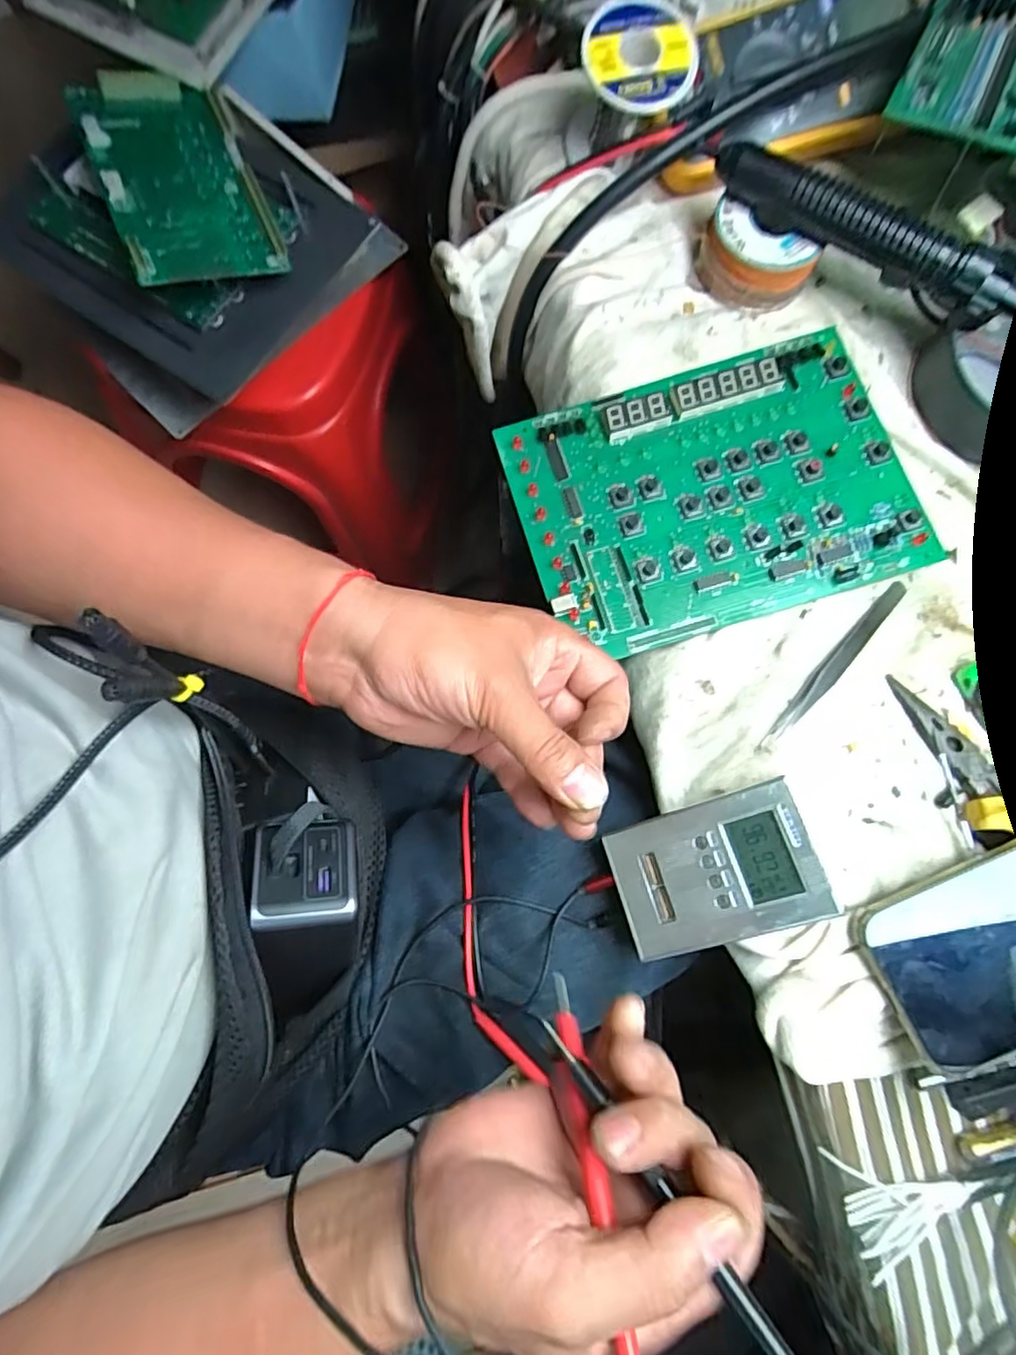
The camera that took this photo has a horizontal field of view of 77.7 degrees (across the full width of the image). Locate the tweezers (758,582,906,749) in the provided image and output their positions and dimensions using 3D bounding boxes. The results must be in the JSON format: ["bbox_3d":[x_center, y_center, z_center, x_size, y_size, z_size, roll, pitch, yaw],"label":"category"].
[{"bbox_3d":[0.181,-0.008,0.346,0.011,0.004,0.126,44,83,7],"label":"tweezers"}]

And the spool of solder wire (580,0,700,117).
[{"bbox_3d":[0.077,-0.354,0.361,0.064,0.014,0.053,-4,100,-4],"label":"spool of solder wire"}]

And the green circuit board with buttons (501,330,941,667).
[{"bbox_3d":[0.117,-0.108,0.365,0.212,0.011,0.153,-16,80,-3],"label":"green circuit board with buttons"}]

